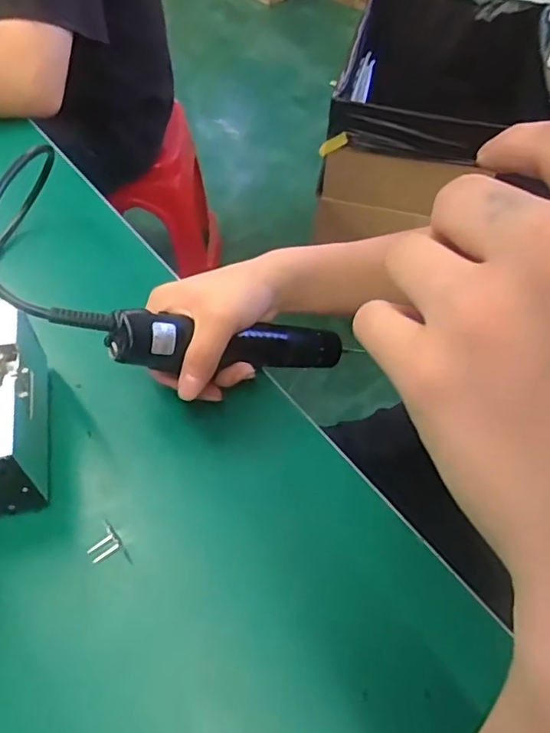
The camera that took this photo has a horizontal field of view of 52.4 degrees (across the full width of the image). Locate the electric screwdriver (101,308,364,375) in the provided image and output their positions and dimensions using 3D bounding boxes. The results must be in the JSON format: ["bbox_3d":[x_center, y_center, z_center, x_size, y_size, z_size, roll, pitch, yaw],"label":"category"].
[{"bbox_3d":[-0.020,-0.018,0.435,0.219,0.028,0.032,2,53,-37],"label":"electric screwdriver"}]

